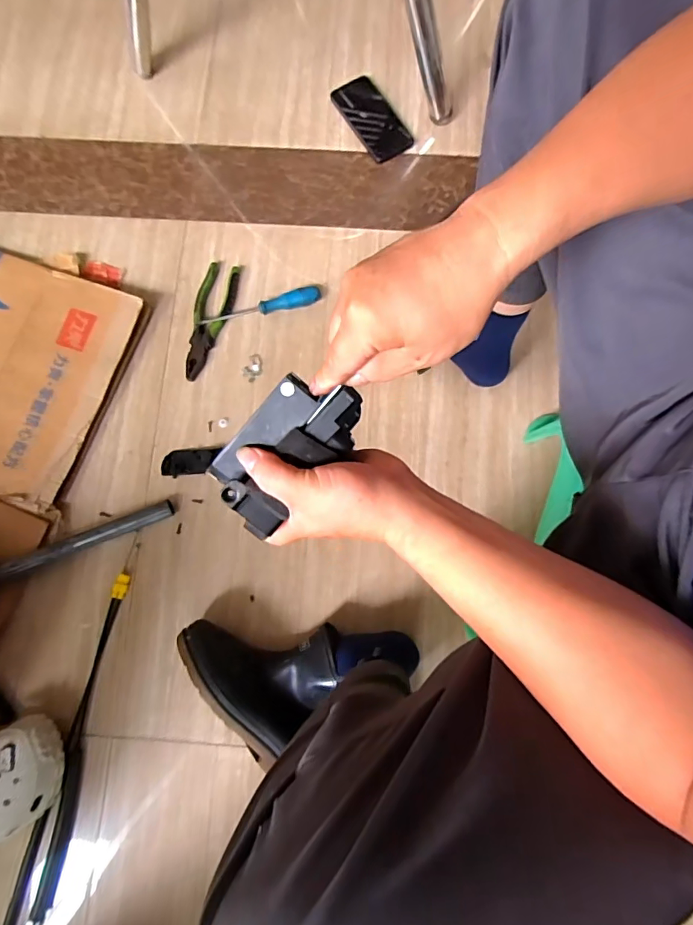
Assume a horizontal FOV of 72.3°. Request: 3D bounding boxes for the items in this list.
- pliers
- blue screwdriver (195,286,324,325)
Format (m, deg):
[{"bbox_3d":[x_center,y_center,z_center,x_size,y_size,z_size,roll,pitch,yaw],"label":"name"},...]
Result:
[{"bbox_3d":[-0.223,-0.230,0.761,0.054,0.019,0.199,16,79,2],"label":"pliers"},{"bbox_3d":[-0.141,-0.253,0.770,0.196,0.029,0.024,-12,79,-3],"label":"blue screwdriver"}]

